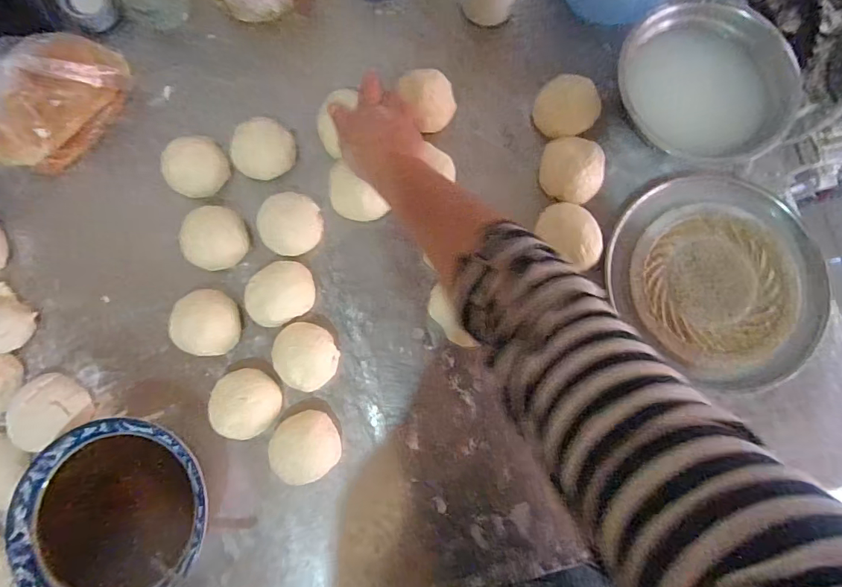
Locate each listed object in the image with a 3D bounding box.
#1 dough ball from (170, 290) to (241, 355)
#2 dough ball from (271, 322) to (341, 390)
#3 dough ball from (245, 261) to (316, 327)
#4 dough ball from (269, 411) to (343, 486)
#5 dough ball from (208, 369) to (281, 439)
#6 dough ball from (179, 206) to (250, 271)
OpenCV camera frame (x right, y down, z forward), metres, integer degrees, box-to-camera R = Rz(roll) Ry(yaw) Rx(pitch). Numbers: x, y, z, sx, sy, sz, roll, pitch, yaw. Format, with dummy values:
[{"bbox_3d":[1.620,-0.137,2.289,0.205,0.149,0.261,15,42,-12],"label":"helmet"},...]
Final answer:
[{"bbox_3d":[-0.223,0.031,0.465,0.061,0.039,0.068,-4,81,-2],"label":"dough ball"},{"bbox_3d":[-0.121,0.065,0.466,0.068,0.032,0.061,33,82,4],"label":"dough ball"},{"bbox_3d":[-0.148,0.000,0.465,0.070,0.030,0.057,-23,82,-5],"label":"dough ball"},{"bbox_3d":[-0.116,0.155,0.451,0.064,0.052,0.063,0,81,-1],"label":"dough ball"},{"bbox_3d":[-0.178,0.110,0.450,0.064,0.045,0.063,0,81,-1],"label":"dough ball"},{"bbox_3d":[-0.217,-0.057,0.476,0.051,0.056,0.063,20,81,2],"label":"dough ball"}]

